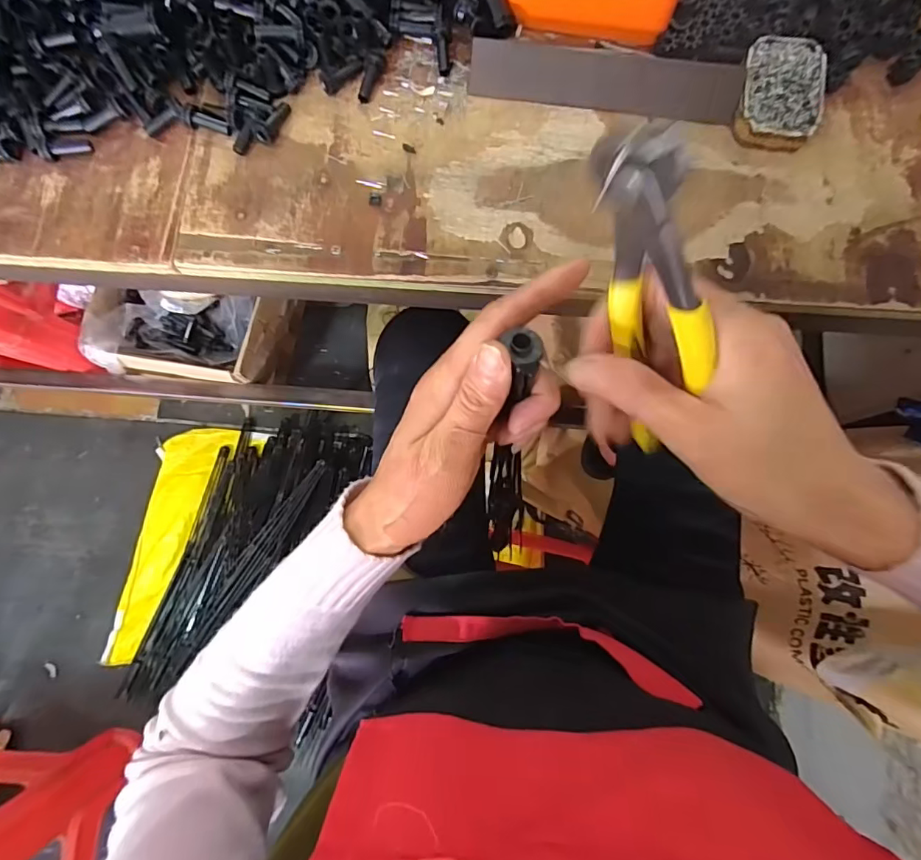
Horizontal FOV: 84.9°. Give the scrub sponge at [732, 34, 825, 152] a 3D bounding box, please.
[{"bbox_3d":[0.256,-0.270,0.404,0.062,0.018,0.086,9,81,2],"label":"scrub sponge"}]

